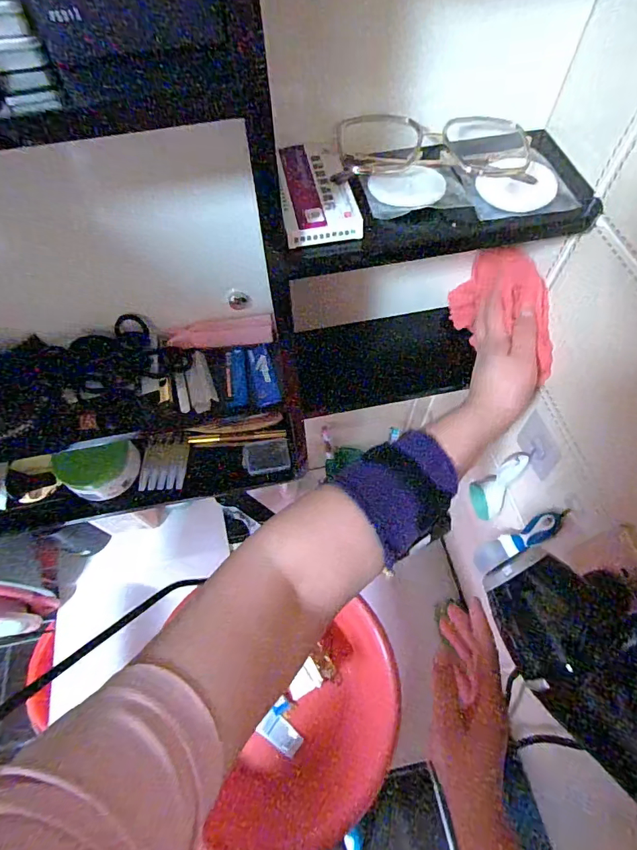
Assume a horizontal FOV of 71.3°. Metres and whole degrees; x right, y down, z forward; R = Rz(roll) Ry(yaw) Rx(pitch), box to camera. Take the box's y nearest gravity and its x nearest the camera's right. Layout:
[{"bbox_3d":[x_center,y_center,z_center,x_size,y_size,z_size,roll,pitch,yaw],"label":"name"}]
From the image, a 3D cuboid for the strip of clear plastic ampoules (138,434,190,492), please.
[{"bbox_3d":[-0.205,0.051,0.590,0.056,0.011,0.077,11,94,-10],"label":"strip of clear plastic ampoules"}]

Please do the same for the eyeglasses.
[{"bbox_3d":[0.083,-0.202,0.323,0.141,0.024,0.063,-1,61,1],"label":"eyeglasses"}]

